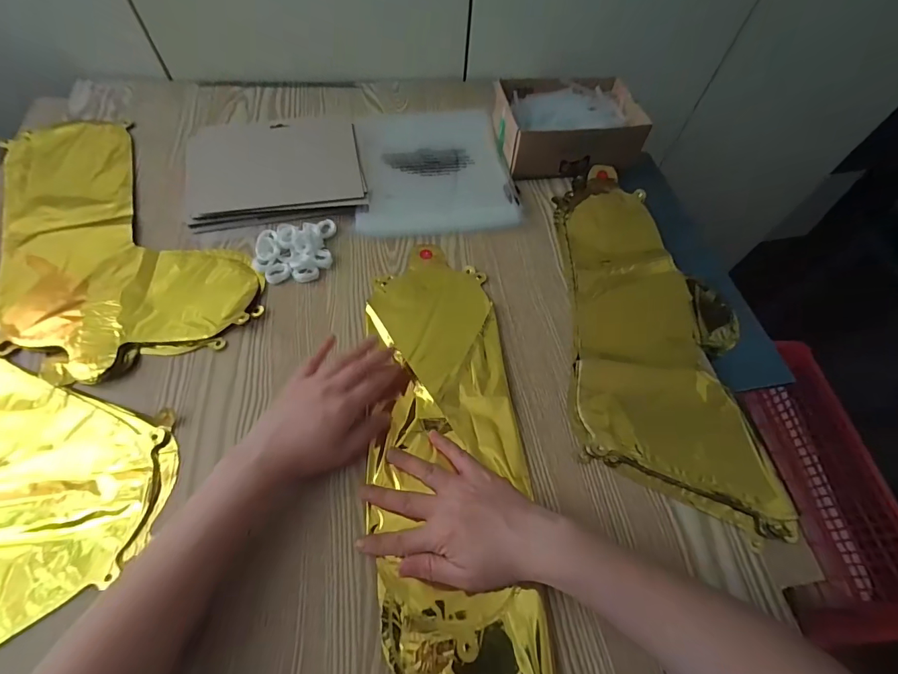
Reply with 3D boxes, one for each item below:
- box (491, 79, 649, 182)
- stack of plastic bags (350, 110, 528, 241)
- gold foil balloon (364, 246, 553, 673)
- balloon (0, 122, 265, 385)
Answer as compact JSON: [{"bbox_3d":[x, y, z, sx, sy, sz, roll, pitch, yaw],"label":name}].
[{"bbox_3d":[0.164,-0.293,0.564,0.193,0.060,0.148,-6,61,-7],"label":"box"},{"bbox_3d":[-0.025,-0.234,0.555,0.200,0.014,0.230,-7,61,-8],"label":"stack of plastic bags"},{"bbox_3d":[-0.002,0.087,0.377,0.138,0.011,0.424,-3,60,-6],"label":"gold foil balloon"},{"bbox_3d":[-0.404,-0.119,0.463,0.219,0.010,0.417,-35,68,-21],"label":"balloon"}]

